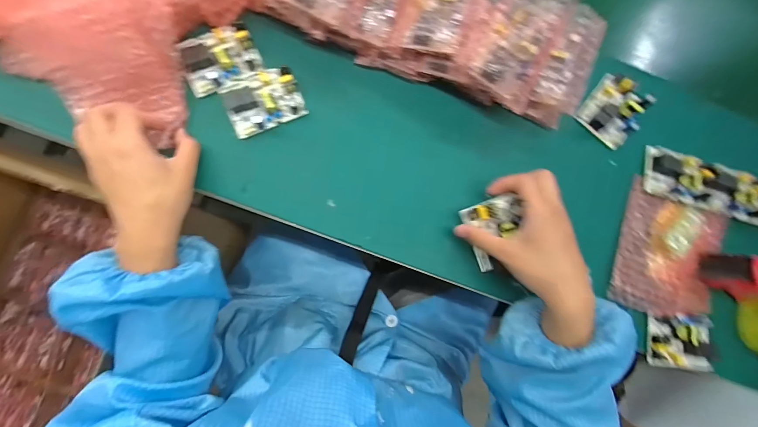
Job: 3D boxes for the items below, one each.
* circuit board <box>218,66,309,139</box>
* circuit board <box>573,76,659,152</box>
[{"bbox_3d":[-0.128,-0.126,0.356,0.082,0.023,0.054,-24,87,-9],"label":"circuit board"},{"bbox_3d":[0.300,-0.134,0.407,0.064,0.030,0.078,38,80,-1],"label":"circuit board"}]

